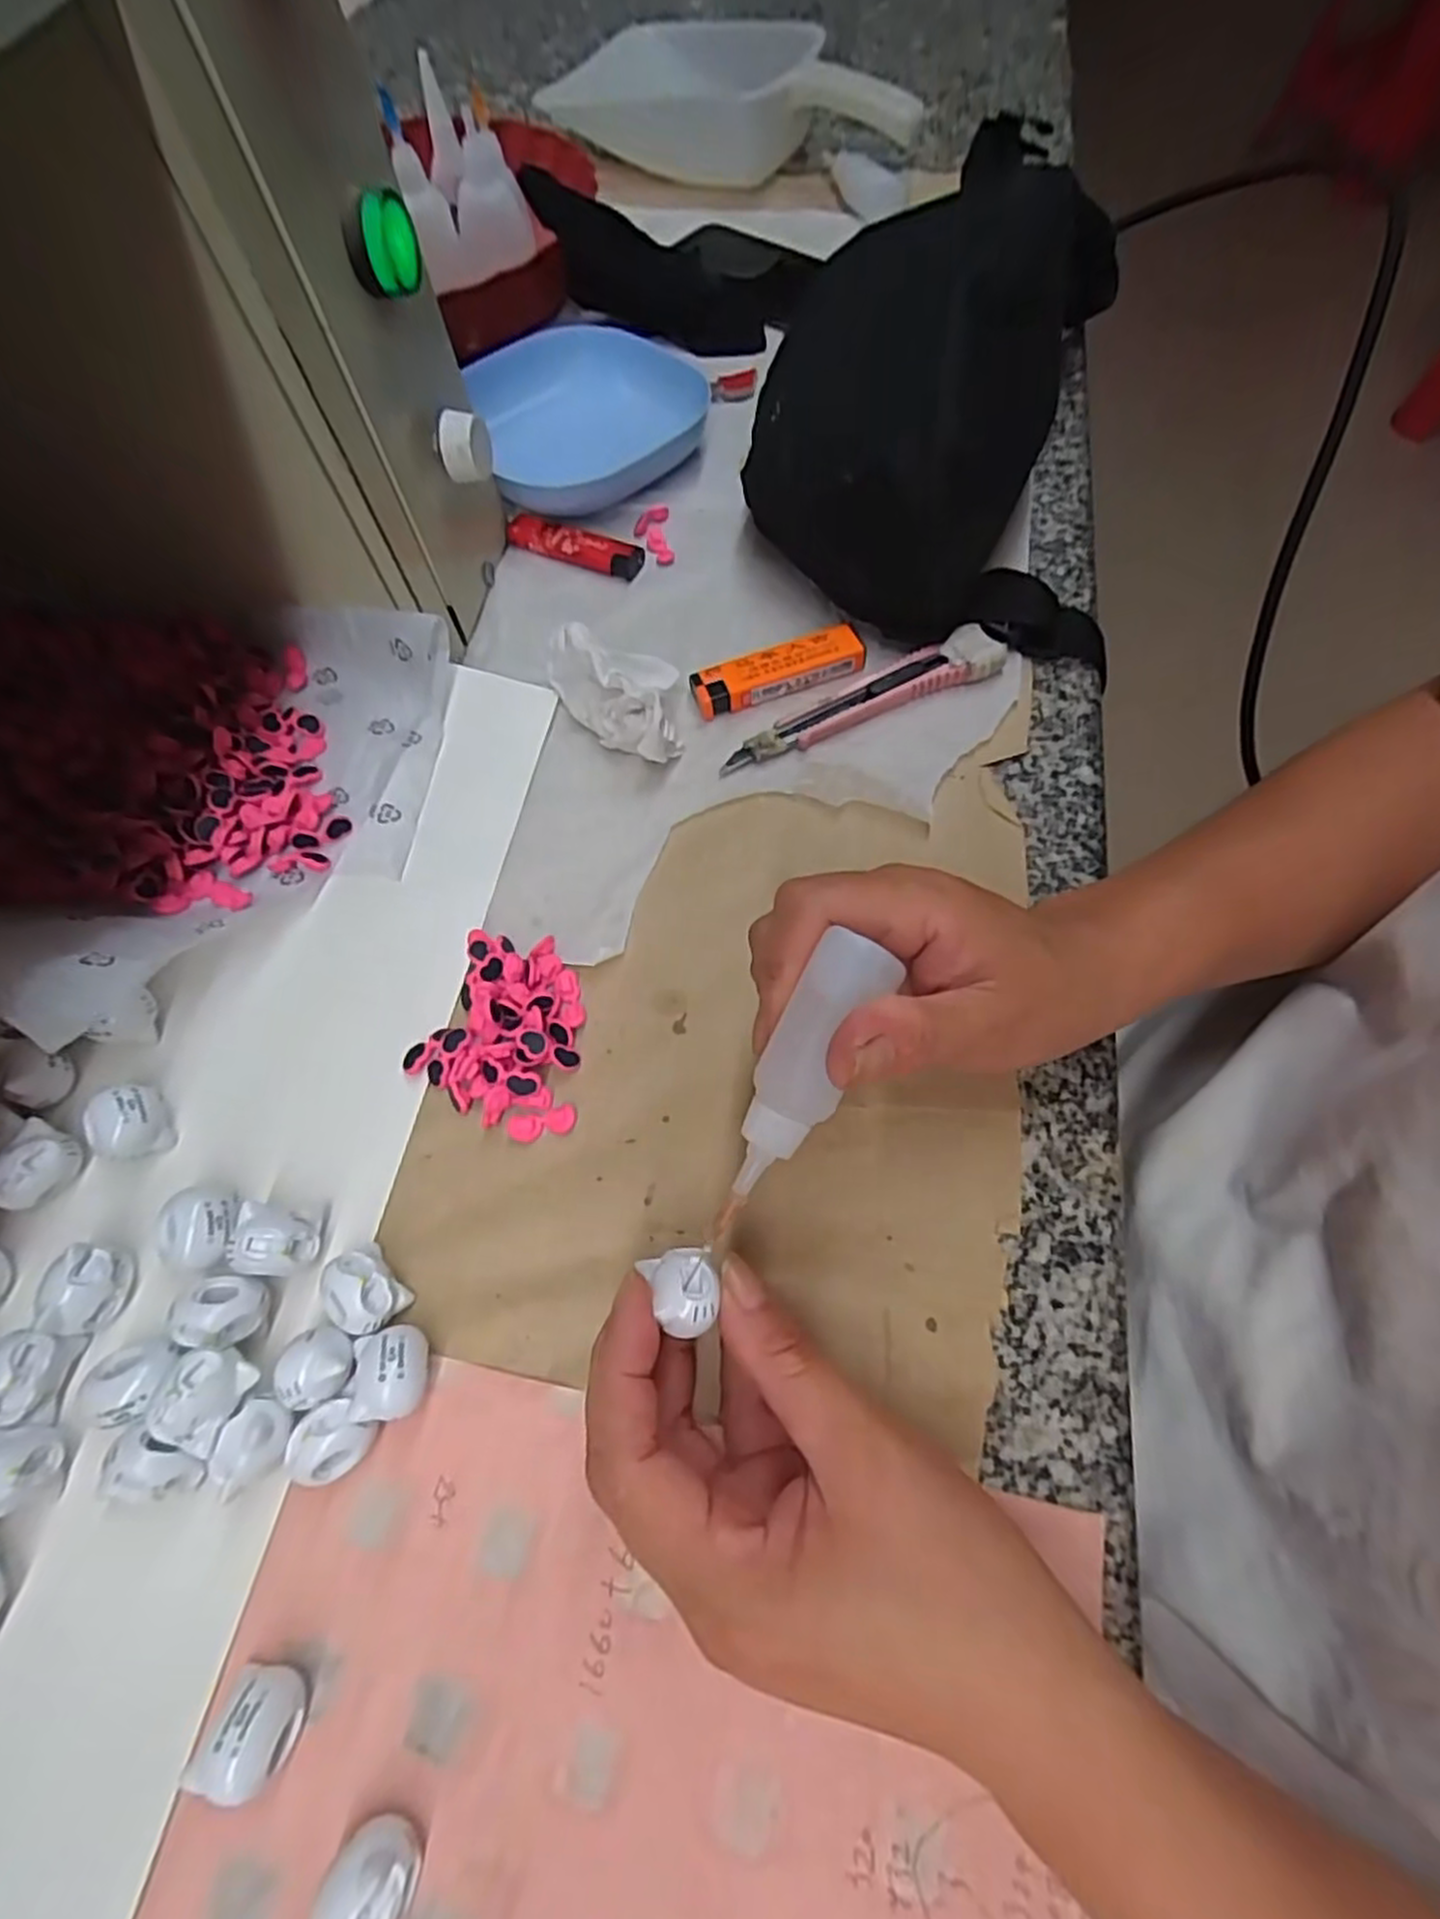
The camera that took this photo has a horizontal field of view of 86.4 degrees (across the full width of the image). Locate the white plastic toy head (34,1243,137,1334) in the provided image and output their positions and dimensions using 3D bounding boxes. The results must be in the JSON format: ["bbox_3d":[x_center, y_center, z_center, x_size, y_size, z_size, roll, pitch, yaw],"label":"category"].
[{"bbox_3d":[-0.195,0.103,0.239,0.017,0.021,0.025,-1,65,4],"label":"white plastic toy head"}]

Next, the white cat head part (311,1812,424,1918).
[{"bbox_3d":[-0.087,0.228,0.189,0.022,0.020,0.019,-38,68,-13],"label":"white cat head part"}]

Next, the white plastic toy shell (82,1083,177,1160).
[{"bbox_3d":[-0.202,0.056,0.261,0.017,0.018,0.026,-27,66,-8],"label":"white plastic toy shell"}]

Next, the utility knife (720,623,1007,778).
[{"bbox_3d":[0.064,-0.117,0.343,0.134,0.013,0.022,-24,66,-7],"label":"utility knife"}]

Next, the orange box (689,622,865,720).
[{"bbox_3d":[0.026,-0.134,0.355,0.079,0.013,0.022,-19,65,-5],"label":"orange box"}]

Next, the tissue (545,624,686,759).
[{"bbox_3d":[-0.043,-0.121,0.344,0.041,0.035,0.077,-43,69,-15],"label":"tissue"}]

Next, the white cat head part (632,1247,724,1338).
[{"bbox_3d":[-0.010,0.093,0.218,0.019,0.015,0.024,-26,68,-11],"label":"white cat head part"}]

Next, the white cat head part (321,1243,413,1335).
[{"bbox_3d":[-0.117,0.107,0.248,0.027,0.018,0.020,39,73,19],"label":"white cat head part"}]

